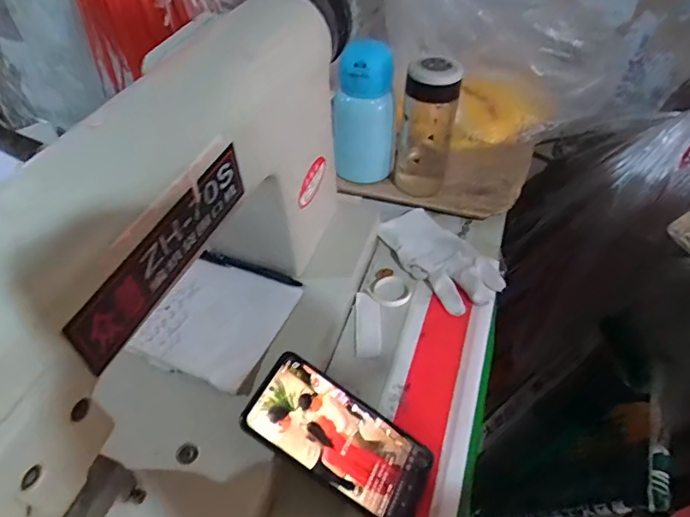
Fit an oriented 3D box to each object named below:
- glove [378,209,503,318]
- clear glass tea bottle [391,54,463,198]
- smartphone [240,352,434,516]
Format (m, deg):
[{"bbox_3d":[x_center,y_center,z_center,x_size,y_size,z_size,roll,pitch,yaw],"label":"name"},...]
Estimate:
[{"bbox_3d":[0.116,-0.004,0.595,0.083,0.023,0.153,-27,53,-22],"label":"glove"},{"bbox_3d":[0.103,-0.168,0.631,0.069,0.171,0.070,6,48,5],"label":"clear glass tea bottle"},{"bbox_3d":[-0.002,0.156,0.420,0.167,0.006,0.078,37,53,-2],"label":"smartphone"}]

